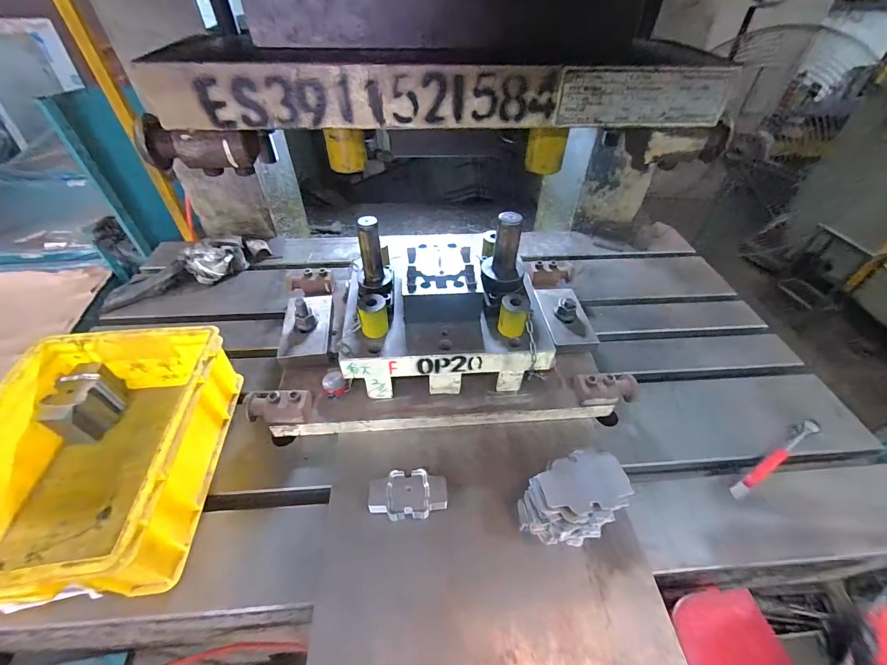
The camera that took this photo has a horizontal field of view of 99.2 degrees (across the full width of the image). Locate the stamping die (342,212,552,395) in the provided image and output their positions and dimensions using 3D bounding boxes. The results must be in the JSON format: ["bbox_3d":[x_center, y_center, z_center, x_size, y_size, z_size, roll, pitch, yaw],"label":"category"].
[{"bbox_3d":[0.004,-0.036,0.590,0.312,0.194,0.200,-2,45,-3],"label":"stamping die"}]

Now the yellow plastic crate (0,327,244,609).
[{"bbox_3d":[-0.464,0.160,0.501,0.280,0.130,0.331,-4,45,-5],"label":"yellow plastic crate"}]

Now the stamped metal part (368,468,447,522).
[{"bbox_3d":[-0.048,0.220,0.511,0.101,0.027,0.059,-3,45,-4],"label":"stamped metal part"}]

